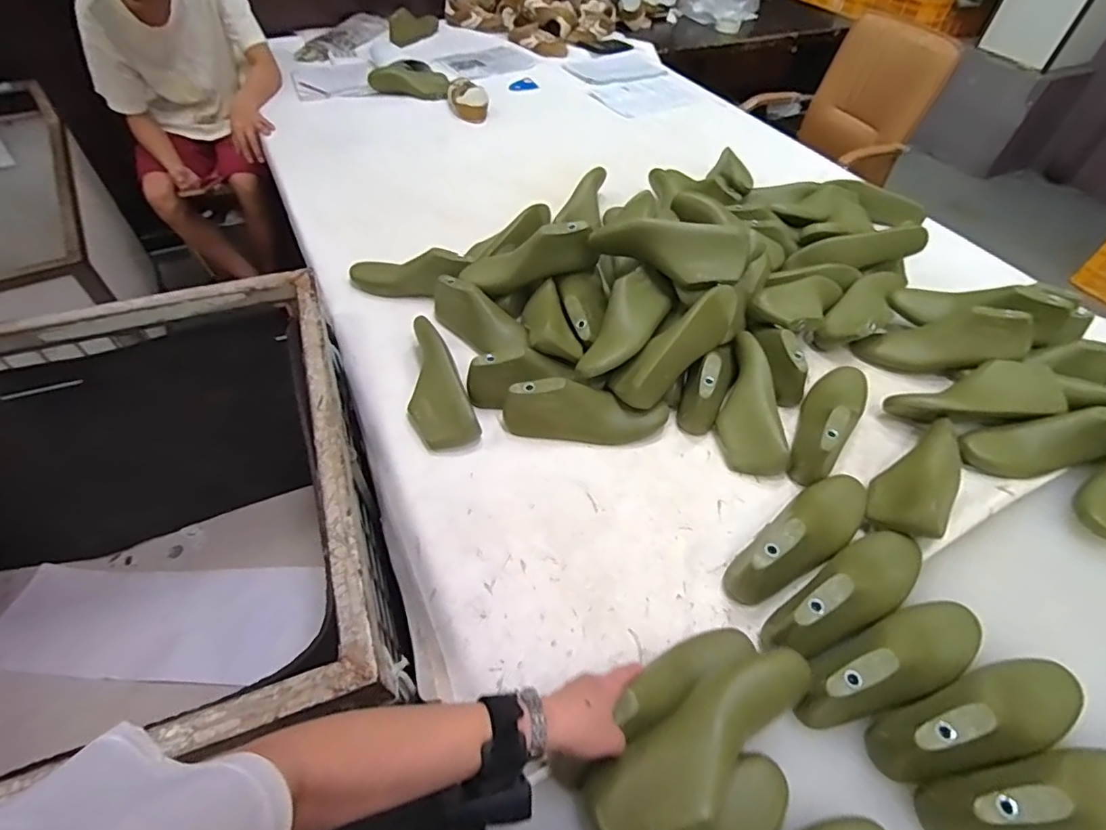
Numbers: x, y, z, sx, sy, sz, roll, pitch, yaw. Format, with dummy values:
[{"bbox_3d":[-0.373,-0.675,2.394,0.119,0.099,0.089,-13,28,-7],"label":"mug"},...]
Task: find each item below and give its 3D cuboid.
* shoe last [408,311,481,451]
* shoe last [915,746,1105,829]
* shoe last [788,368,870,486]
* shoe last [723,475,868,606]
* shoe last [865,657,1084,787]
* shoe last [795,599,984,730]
[{"bbox_3d":[-0.181,-0.060,0.801,0.090,0.058,0.229,-13,67,-12],"label":"shoe last"},{"bbox_3d":[0.467,0.358,0.485,0.233,0.094,0.081,-6,52,-7],"label":"shoe last"},{"bbox_3d":[0.416,-0.003,0.779,0.079,0.082,0.252,28,55,19],"label":"shoe last"},{"bbox_3d":[0.318,0.145,0.656,0.252,0.088,0.079,-33,59,-25],"label":"shoe last"},{"bbox_3d":[0.436,0.296,0.518,0.243,0.080,0.078,-13,53,-12],"label":"shoe last"},{"bbox_3d":[0.364,0.259,0.557,0.244,0.080,0.076,-18,54,-16],"label":"shoe last"}]

